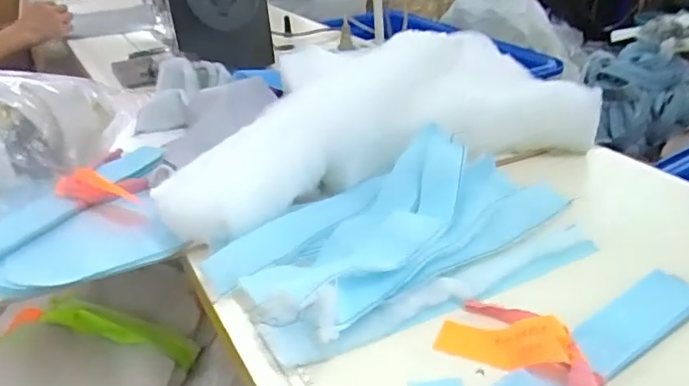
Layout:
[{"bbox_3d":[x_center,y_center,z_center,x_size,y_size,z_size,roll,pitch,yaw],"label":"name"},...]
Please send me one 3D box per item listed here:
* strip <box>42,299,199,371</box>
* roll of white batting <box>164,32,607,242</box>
[{"bbox_3d":[-0.264,0.166,0.675,0.177,0.025,0.036,23,26,-15],"label":"strip"},{"bbox_3d":[0.038,-0.085,0.641,0.497,0.136,0.148,-15,31,-19],"label":"roll of white batting"}]

